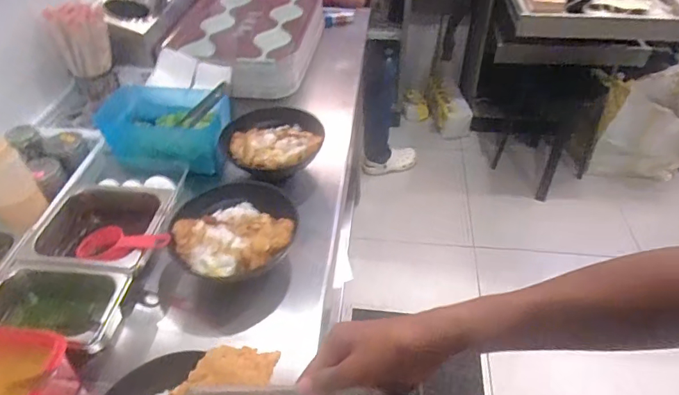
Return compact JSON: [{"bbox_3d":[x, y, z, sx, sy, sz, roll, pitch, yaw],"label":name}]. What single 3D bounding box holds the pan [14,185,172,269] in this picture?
[{"bbox_3d":[-0.353,0.064,0.703,0.183,0.088,0.159,1,43,2],"label":"pan"}]

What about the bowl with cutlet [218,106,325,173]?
[{"bbox_3d":[-0.120,-0.099,0.836,0.180,0.059,0.148,-6,43,-5],"label":"bowl with cutlet"}]

